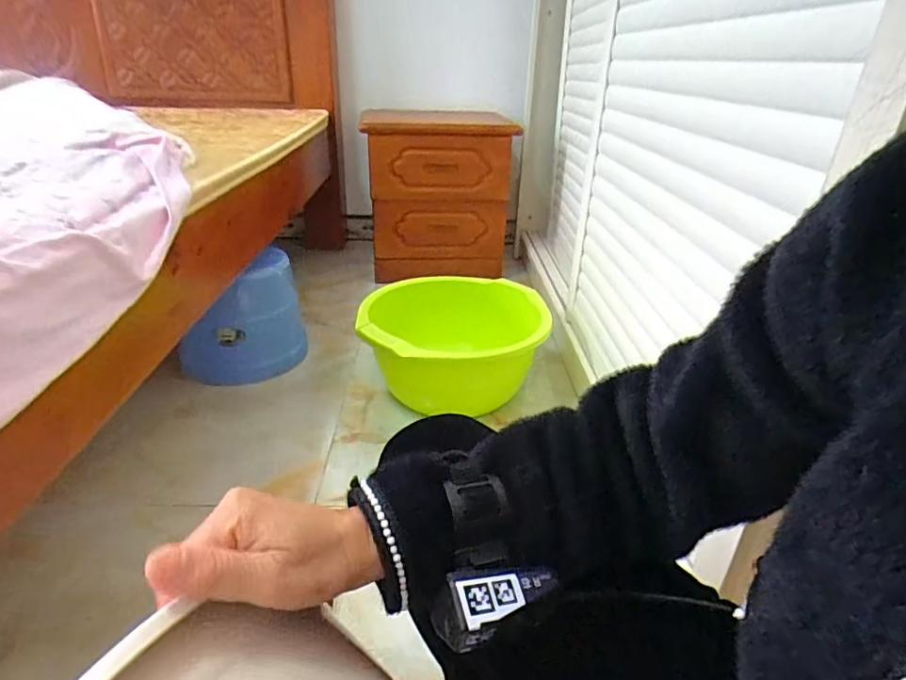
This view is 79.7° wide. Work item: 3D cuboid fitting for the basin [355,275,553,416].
[{"bbox_3d":[0.005,0.031,1.182,0.387,0.212,0.369,-1,28,-5],"label":"basin"}]

